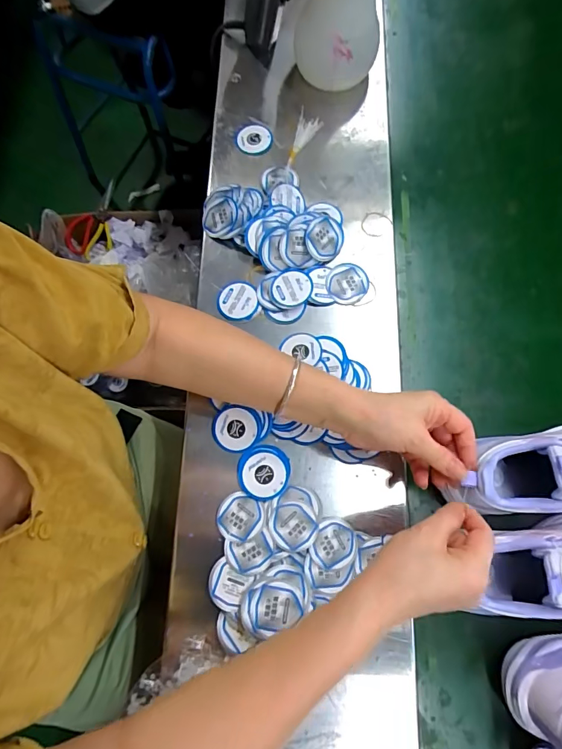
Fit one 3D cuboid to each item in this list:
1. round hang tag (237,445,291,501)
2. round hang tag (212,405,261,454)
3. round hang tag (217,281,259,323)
[{"bbox_3d":[-0.018,0.102,0.439,0.053,0.006,0.054,0,73,0],"label":"round hang tag"},{"bbox_3d":[-0.048,0.058,0.450,0.051,0.005,0.047,0,88,8],"label":"round hang tag"},{"bbox_3d":[-0.051,-0.085,0.497,0.047,0.006,0.049,0,73,0],"label":"round hang tag"}]

